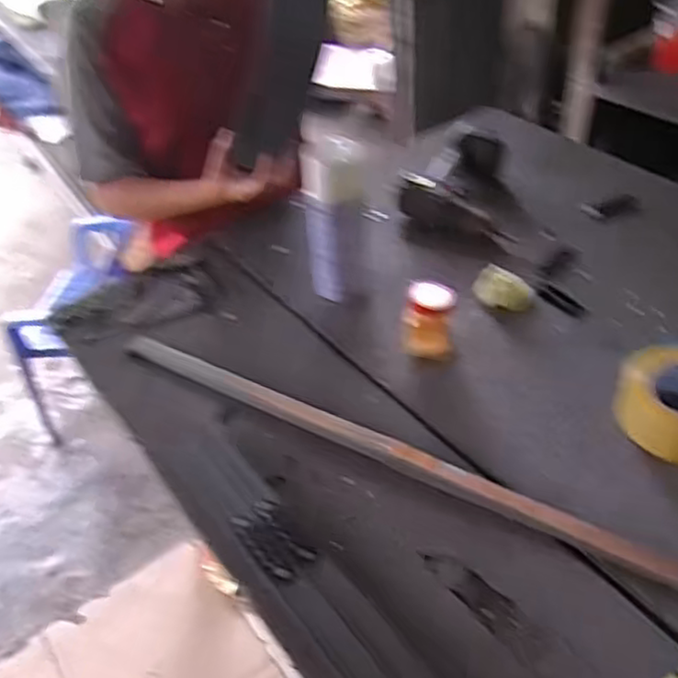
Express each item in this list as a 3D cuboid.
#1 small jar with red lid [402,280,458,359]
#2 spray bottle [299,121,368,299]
[{"bbox_3d":[0.105,-0.019,0.827,0.058,0.076,0.049,1,42,8],"label":"small jar with red lid"},{"bbox_3d":[-0.002,-0.150,0.884,0.076,0.208,0.055,-3,42,4],"label":"spray bottle"}]

